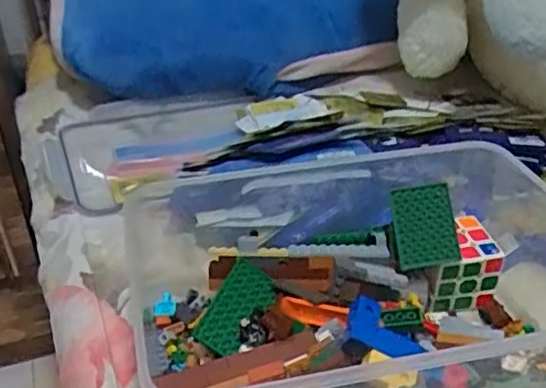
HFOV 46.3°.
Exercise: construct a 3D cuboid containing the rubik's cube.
[{"bbox_3d":[0.154,0.060,0.539,0.058,0.062,0.051,-8,32,-6],"label":"rubik's cube"}]

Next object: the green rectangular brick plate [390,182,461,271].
[{"bbox_3d":[0.120,0.025,0.506,0.047,0.063,0.006,-8,-11,4],"label":"green rectangular brick plate"}]

